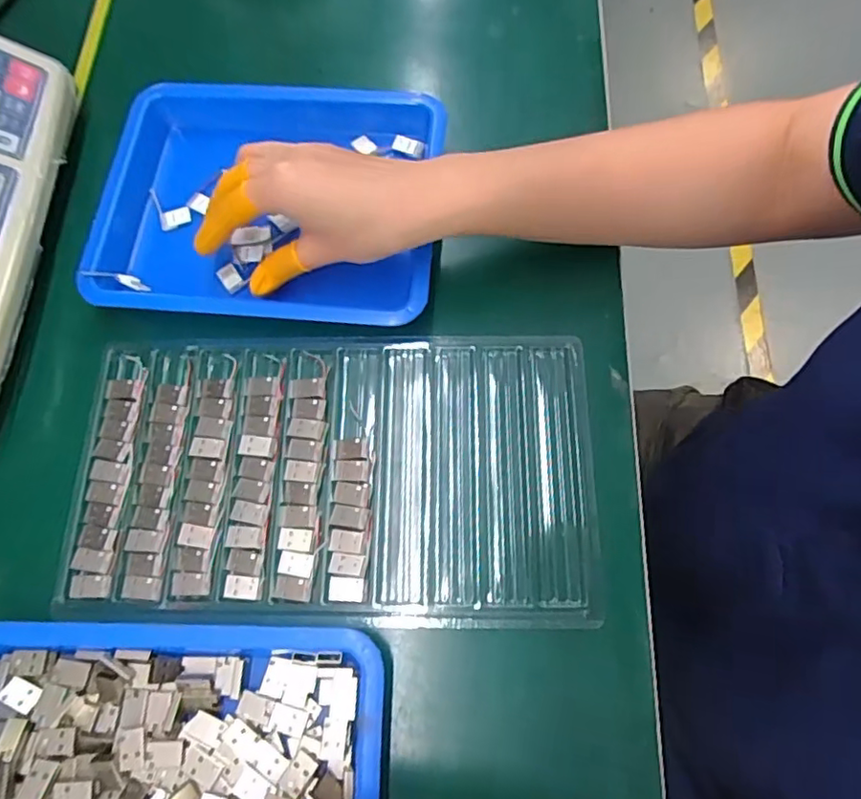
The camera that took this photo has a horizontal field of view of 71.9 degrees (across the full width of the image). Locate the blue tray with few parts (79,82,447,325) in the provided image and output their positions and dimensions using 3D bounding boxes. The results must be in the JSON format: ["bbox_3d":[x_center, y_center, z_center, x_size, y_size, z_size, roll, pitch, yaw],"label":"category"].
[{"bbox_3d":[-0.114,-0.127,0.394,0.234,0.046,0.171,2,69,8],"label":"blue tray with few parts"}]

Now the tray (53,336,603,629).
[{"bbox_3d":[-0.055,0.040,0.338,0.287,0.006,0.159,1,72,1],"label":"tray"}]

